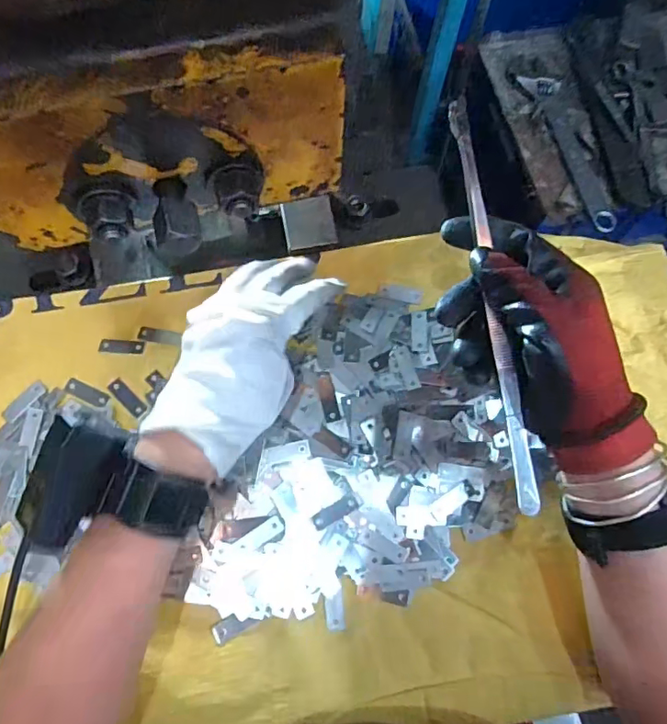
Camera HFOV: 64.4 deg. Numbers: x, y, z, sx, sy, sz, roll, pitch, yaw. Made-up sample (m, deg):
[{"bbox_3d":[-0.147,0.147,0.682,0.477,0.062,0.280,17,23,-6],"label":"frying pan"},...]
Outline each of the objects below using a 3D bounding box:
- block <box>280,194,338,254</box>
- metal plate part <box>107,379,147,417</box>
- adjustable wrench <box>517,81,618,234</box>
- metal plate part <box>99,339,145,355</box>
[{"bbox_3d":[-0.020,-0.115,0.439,0.041,0.008,0.046,-10,75,-4],"label":"block"},{"bbox_3d":[-0.158,0.027,0.404,0.036,0.004,0.011,41,77,9],"label":"metal plate part"},{"bbox_3d":[0.339,-0.303,0.746,0.053,0.011,0.259,-19,75,-7],"label":"adjustable wrench"},{"bbox_3d":[-0.167,-0.012,0.419,0.033,0.004,0.011,3,81,-7],"label":"metal plate part"}]

